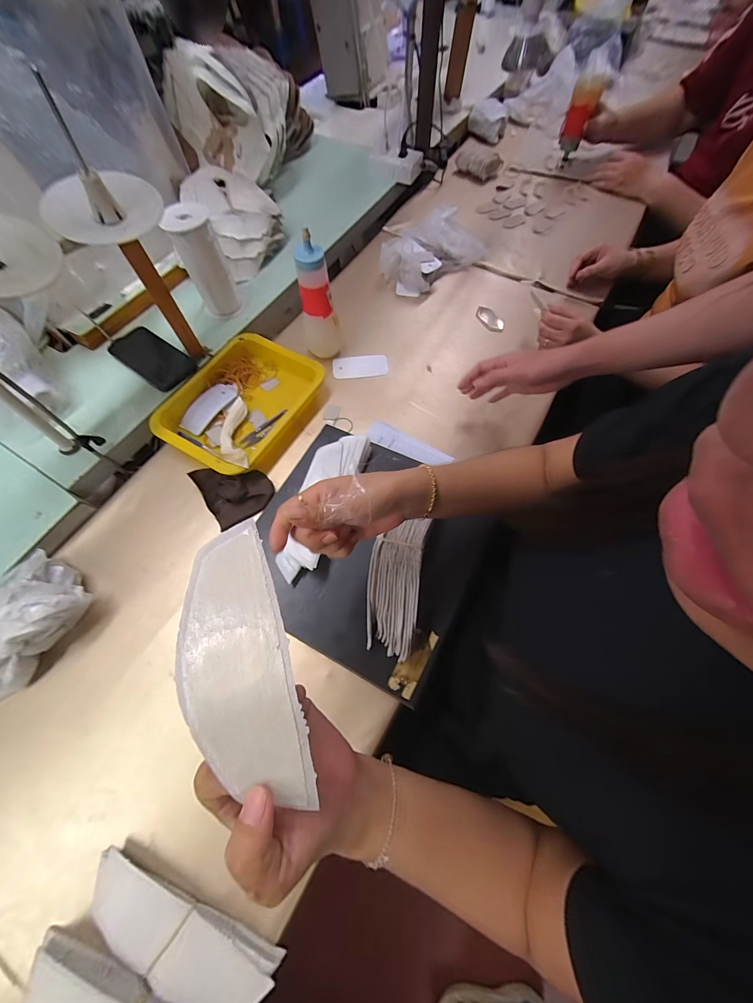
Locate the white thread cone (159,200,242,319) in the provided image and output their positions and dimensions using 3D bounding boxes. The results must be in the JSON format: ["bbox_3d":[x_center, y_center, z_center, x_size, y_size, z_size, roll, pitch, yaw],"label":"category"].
[{"bbox_3d":[-0.303,-0.419,0.611,0.074,0.151,0.072,-24,69,-11],"label":"white thread cone"}]

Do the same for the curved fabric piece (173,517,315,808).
[{"bbox_3d":[-0.080,0.089,0.207,0.054,0.042,0.164,-17,66,-9],"label":"curved fabric piece"}]

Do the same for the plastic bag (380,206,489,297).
[{"bbox_3d":[0.121,-0.549,0.751,0.241,0.053,0.136,-36,72,-15],"label":"plastic bag"}]

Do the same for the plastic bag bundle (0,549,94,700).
[{"bbox_3d":[-0.454,0.148,0.420,0.121,0.084,0.157,34,70,12],"label":"plastic bag bundle"}]

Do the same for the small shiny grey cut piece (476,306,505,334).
[{"bbox_3d":[0.234,-0.373,0.700,0.041,0.012,0.073,-29,70,-13],"label":"small shiny grey cut piece"}]

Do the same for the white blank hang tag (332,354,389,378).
[{"bbox_3d":[-0.031,-0.259,0.656,0.103,0.007,0.050,-6,71,-5],"label":"white blank hang tag"}]

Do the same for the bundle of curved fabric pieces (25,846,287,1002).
[{"bbox_3d":[-0.211,0.446,0.315,0.210,0.046,0.122,20,68,7],"label":"bundle of curved fabric pieces"}]

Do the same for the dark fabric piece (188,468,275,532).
[{"bbox_3d":[-0.220,-0.023,0.534,0.094,0.021,0.104,-33,71,-14],"label":"dark fabric piece"}]

